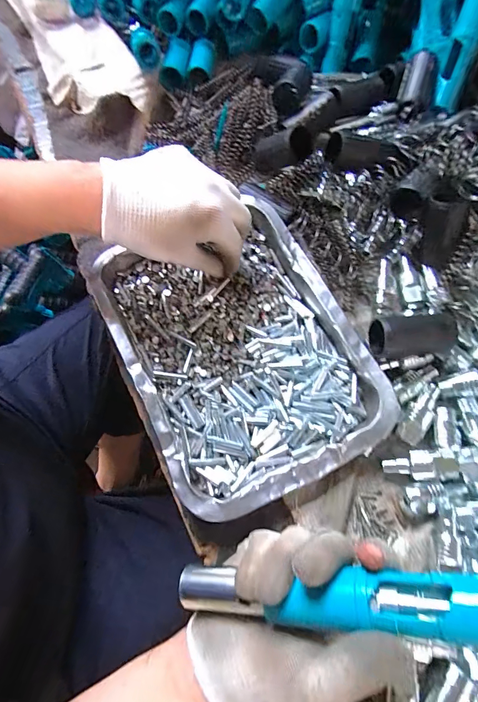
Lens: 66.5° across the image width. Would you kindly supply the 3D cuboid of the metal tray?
[{"bbox_3d":[-0.003,-0.007,0.314,0.184,0.029,0.247,-25,70,-10],"label":"metal tray"}]

